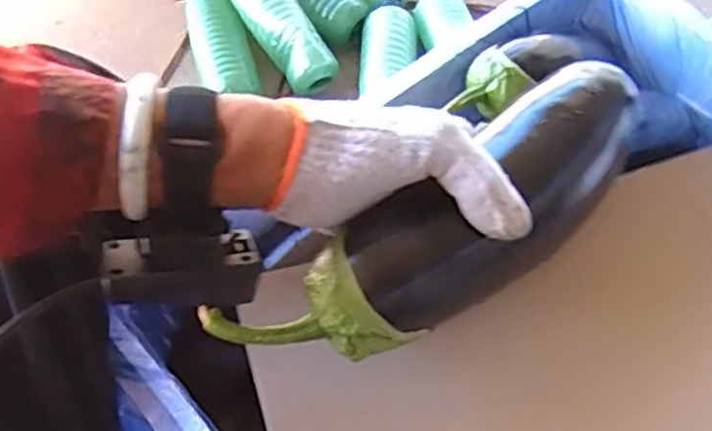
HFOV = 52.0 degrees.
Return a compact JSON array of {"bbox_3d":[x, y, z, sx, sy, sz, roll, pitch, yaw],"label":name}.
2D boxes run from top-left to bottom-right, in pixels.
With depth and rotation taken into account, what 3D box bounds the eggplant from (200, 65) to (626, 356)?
[{"bbox_3d":[0.056,0.004,0.378,0.261,0.052,0.067,-34,63,-17],"label":"eggplant"}]

